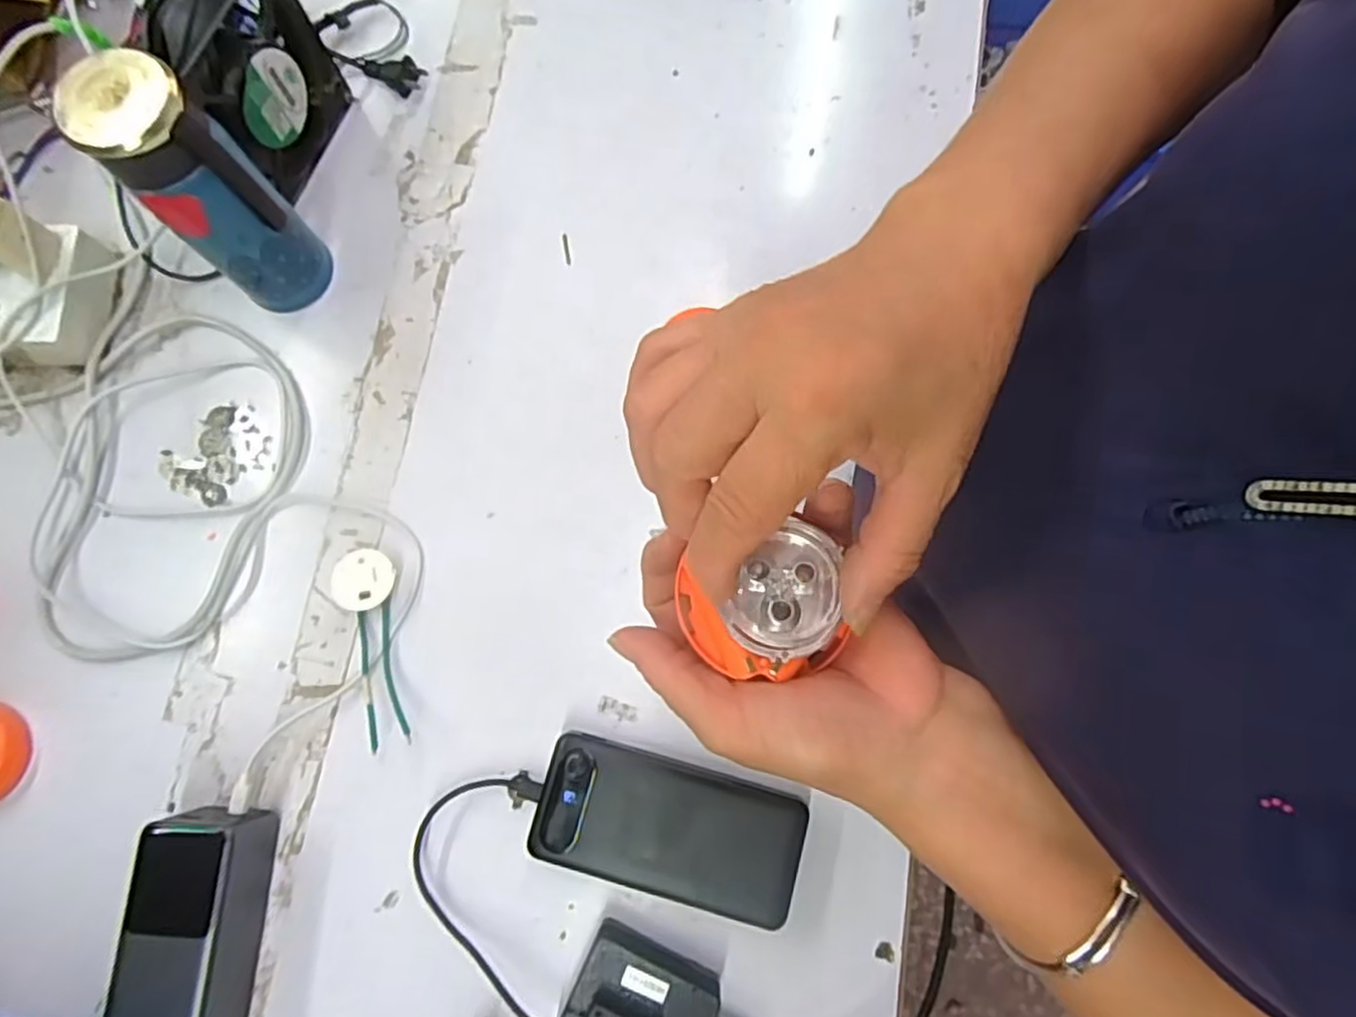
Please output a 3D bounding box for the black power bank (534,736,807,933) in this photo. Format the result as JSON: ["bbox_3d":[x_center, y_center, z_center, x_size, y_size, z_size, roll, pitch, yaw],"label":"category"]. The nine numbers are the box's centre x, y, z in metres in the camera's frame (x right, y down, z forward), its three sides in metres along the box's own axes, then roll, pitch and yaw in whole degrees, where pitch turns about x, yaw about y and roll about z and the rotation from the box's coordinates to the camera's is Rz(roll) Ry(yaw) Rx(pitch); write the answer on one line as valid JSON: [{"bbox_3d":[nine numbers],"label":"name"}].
[{"bbox_3d":[-0.006,0.192,0.429,0.155,0.033,0.075,15,79,3],"label":"black power bank"}]

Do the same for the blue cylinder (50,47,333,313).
[{"bbox_3d":[-0.285,-0.190,0.441,0.062,0.169,0.053,-41,81,-7],"label":"blue cylinder"}]

